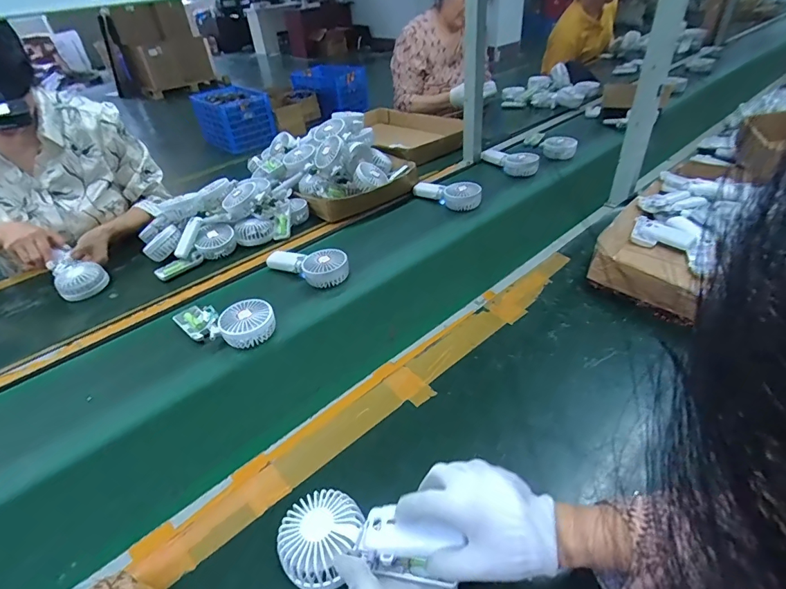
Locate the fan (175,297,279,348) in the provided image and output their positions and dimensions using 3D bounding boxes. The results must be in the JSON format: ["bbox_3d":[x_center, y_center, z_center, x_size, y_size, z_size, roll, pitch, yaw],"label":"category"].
[{"bbox_3d":[-0.298,0.044,0.738,0.190,0.044,0.080,6,39,15],"label":"fan"}]

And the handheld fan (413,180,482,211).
[{"bbox_3d":[0.140,-0.262,1.086,0.082,0.050,0.191,-32,45,-30],"label":"handheld fan"}]

